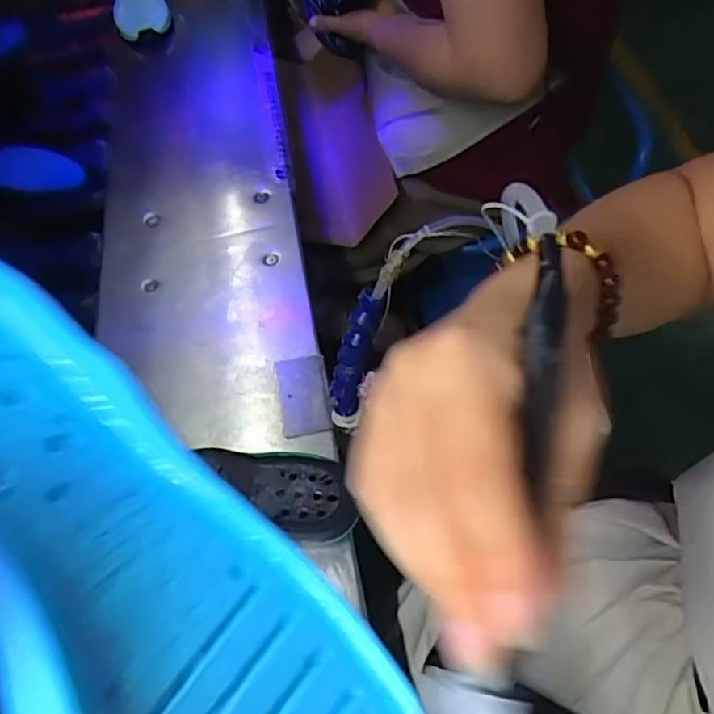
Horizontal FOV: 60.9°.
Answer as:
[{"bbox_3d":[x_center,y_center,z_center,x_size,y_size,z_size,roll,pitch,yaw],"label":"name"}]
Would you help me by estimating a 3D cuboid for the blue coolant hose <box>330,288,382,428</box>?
[{"bbox_3d":[-0.004,0.008,0.518,0.025,0.147,0.017,29,43,19],"label":"blue coolant hose"}]

